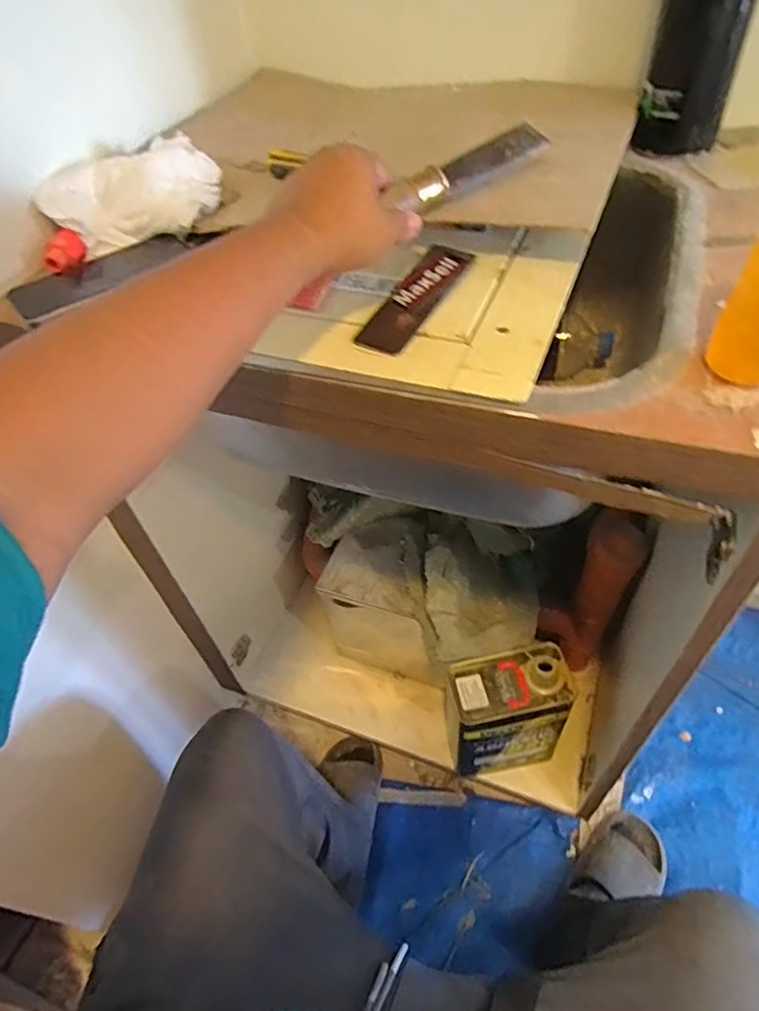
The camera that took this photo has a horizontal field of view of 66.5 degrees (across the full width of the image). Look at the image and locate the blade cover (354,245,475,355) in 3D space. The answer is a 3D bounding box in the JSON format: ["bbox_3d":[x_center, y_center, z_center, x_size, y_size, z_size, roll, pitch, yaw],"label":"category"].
[{"bbox_3d":[0.030,-0.165,0.461,0.039,0.005,0.127,29,66,15],"label":"blade cover"}]

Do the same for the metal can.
[{"bbox_3d":[0.192,0.318,0.884,0.162,0.235,0.091,-13,48,-4],"label":"metal can"}]

